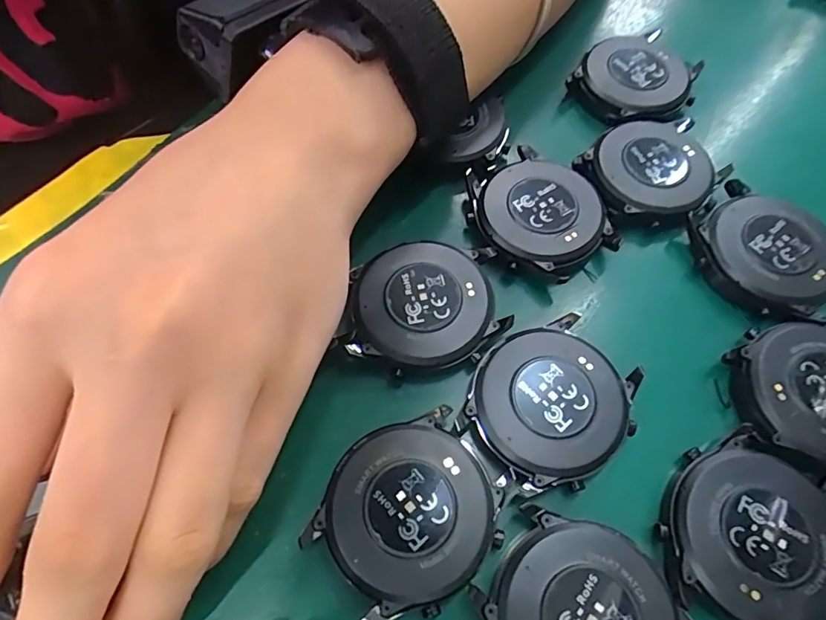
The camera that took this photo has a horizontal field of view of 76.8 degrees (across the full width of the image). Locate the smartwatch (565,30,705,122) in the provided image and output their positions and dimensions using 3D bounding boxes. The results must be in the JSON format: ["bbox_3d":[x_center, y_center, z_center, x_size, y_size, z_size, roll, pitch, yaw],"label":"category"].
[{"bbox_3d":[0.094,-0.097,0.219,0.049,0.012,0.039,-23,67,-12],"label":"smartwatch"}]

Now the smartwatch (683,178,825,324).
[{"bbox_3d":[0.124,-0.022,0.180,0.043,0.008,0.052,-30,68,-15],"label":"smartwatch"}]

